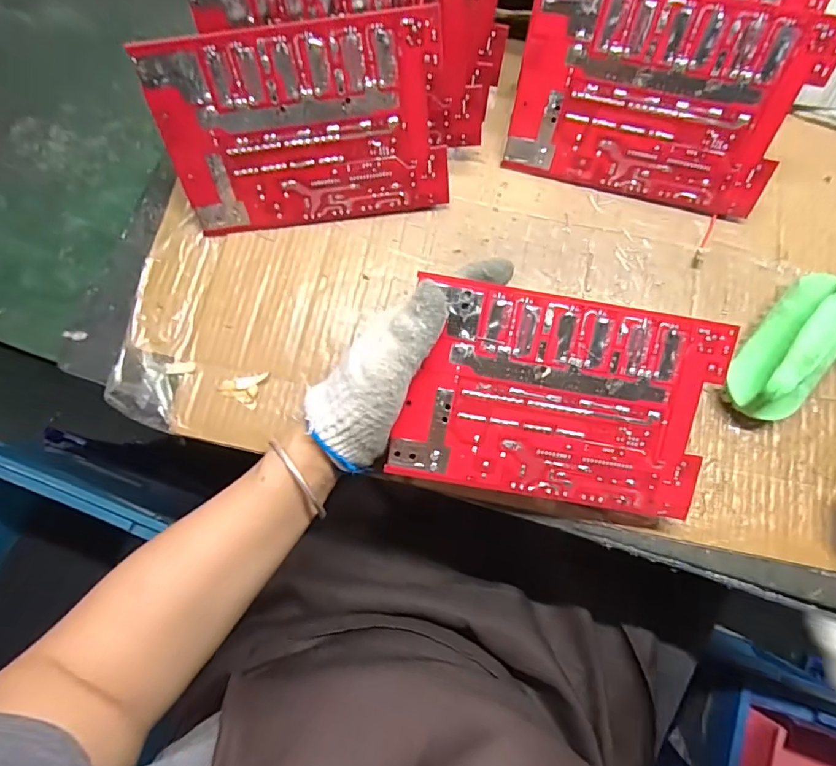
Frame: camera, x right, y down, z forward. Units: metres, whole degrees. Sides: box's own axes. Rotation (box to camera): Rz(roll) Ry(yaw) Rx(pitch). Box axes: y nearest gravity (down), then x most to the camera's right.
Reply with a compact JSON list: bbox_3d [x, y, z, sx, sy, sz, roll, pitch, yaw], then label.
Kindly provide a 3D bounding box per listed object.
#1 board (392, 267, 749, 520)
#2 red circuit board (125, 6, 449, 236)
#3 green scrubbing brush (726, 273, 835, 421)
[{"bbox_3d":[0.089,0.012,0.310,0.190,0.004,0.127,9,100,-1],"label":"board"},{"bbox_3d":[-0.080,-0.176,0.353,0.195,0.125,0.007,-7,46,0],"label":"red circuit board"},{"bbox_3d":[0.265,-0.024,0.346,0.053,0.043,0.116,39,80,9],"label":"green scrubbing brush"}]

